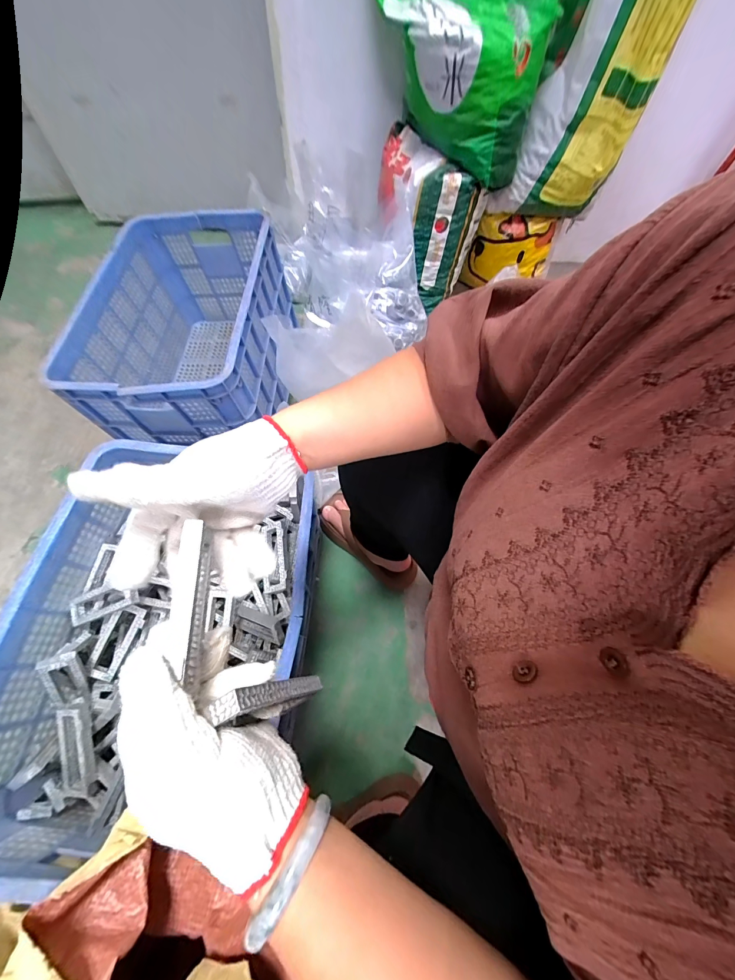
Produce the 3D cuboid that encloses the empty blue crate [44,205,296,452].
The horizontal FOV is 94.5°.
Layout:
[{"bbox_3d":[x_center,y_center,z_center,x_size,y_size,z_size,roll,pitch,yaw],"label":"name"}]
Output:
[{"bbox_3d":[-0.390,-0.338,0.802,0.374,0.312,0.498,-1,66,-4],"label":"empty blue crate"}]

